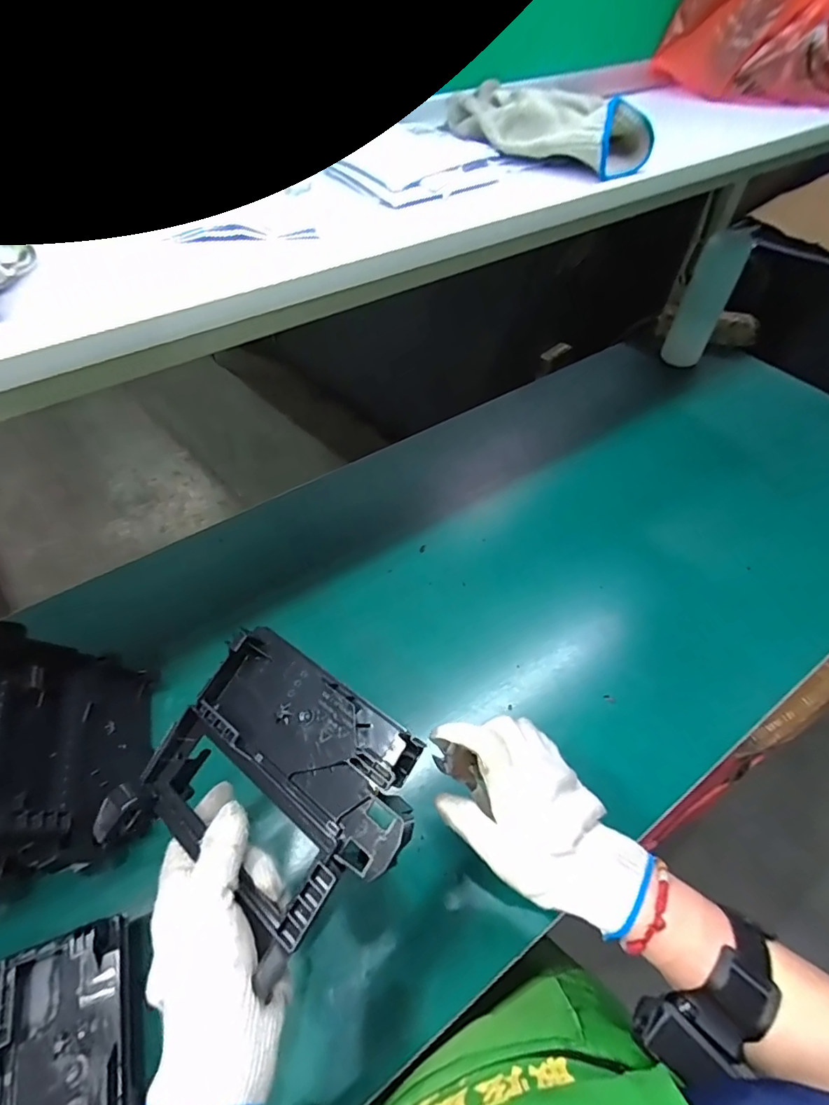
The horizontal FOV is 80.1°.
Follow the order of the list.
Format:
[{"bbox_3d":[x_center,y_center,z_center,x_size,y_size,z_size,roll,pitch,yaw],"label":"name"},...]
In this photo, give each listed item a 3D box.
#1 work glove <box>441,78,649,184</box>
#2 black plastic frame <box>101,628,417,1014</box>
[{"bbox_3d":[0.112,-0.353,0.410,0.157,0.044,0.060,24,57,18],"label":"work glove"},{"bbox_3d":[-0.095,0.160,0.334,0.182,0.035,0.161,27,73,27],"label":"black plastic frame"}]

